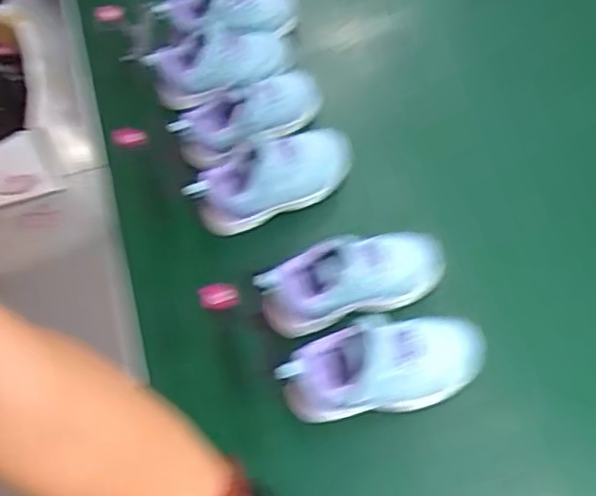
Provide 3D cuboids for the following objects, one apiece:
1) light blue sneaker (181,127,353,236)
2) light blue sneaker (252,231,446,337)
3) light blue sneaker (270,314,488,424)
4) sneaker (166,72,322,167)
[{"bbox_3d":[-0.027,-0.077,0.624,0.162,0.068,0.067,-22,58,-10],"label":"light blue sneaker"},{"bbox_3d":[0.049,0.023,0.557,0.165,0.064,0.054,-16,58,-5],"label":"light blue sneaker"},{"bbox_3d":[0.070,0.094,0.512,0.165,0.062,0.061,-9,57,-1],"label":"light blue sneaker"},{"bbox_3d":[-0.051,-0.146,0.668,0.169,0.059,0.068,-29,60,-13],"label":"sneaker"}]

